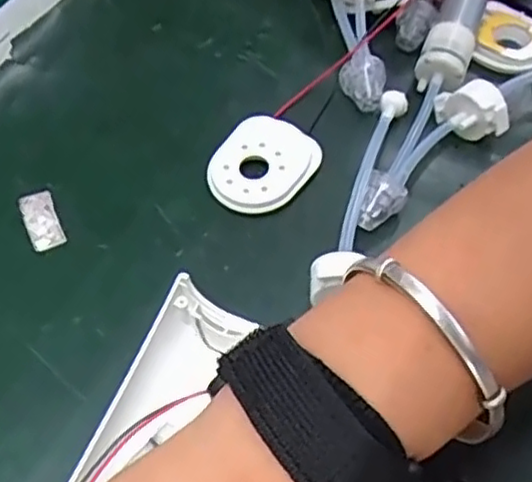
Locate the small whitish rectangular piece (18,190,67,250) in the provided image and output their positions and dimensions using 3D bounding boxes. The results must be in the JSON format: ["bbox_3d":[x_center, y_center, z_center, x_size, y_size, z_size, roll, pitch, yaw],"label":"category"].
[{"bbox_3d":[-0.112,-0.011,0.341,0.016,0.004,0.035,-22,60,-12],"label":"small whitish rectangular piece"}]

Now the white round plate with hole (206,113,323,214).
[{"bbox_3d":[-0.003,-0.040,0.351,0.049,0.009,0.054,29,63,19],"label":"white round plate with hole"}]

